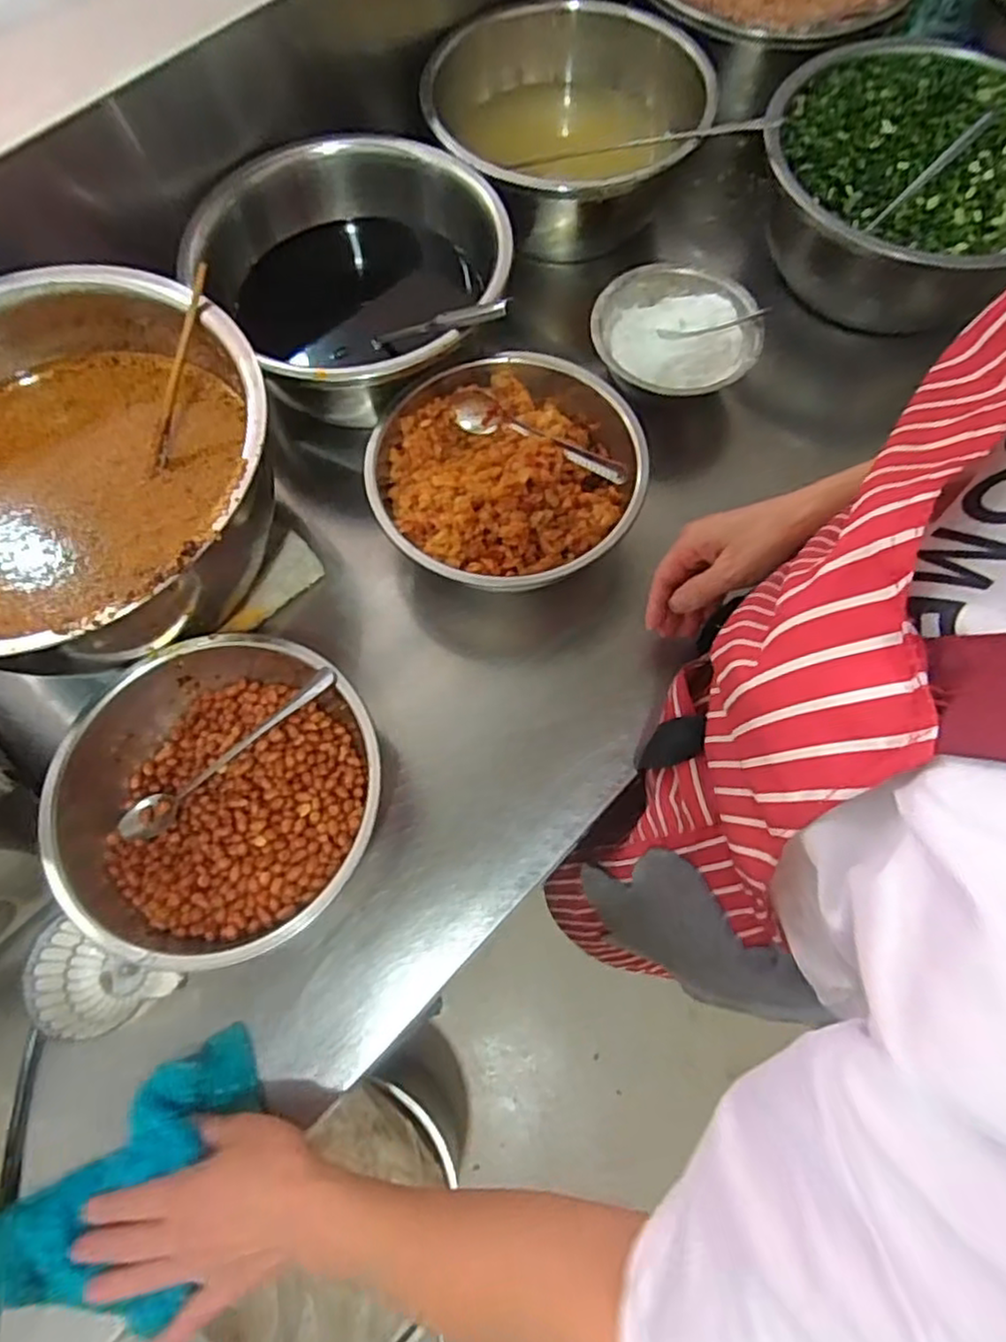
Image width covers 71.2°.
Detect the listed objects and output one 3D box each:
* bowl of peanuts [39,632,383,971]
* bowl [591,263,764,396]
[{"bbox_3d":[-0.197,0.089,0.484,0.222,0.077,0.208,0,67,0],"label":"bowl of peanuts"},{"bbox_3d":[0.151,-0.291,0.621,0.140,0.050,0.133,0,67,0],"label":"bowl"}]

